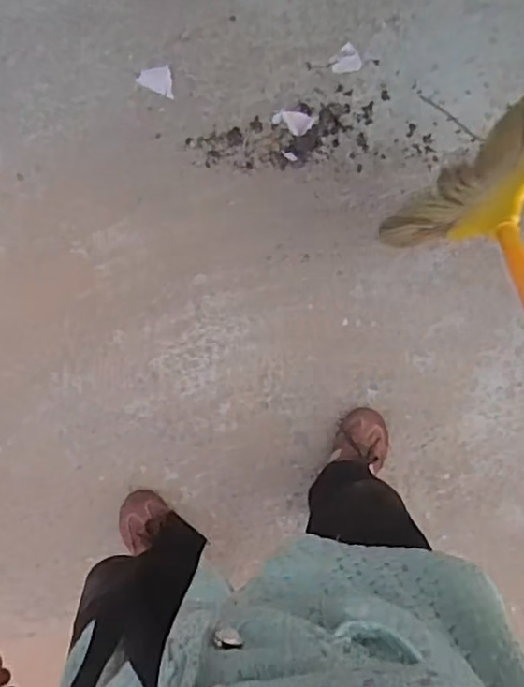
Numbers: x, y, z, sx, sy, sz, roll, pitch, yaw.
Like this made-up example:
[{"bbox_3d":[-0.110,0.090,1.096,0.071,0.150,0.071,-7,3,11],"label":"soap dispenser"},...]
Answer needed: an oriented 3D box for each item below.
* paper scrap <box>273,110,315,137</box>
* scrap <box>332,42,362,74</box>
[{"bbox_3d":[0.058,-0.409,1.157,0.073,0.008,0.040,10,82,5],"label":"paper scrap"},{"bbox_3d":[0.159,-0.528,1.161,0.051,0.012,0.052,2,82,4],"label":"scrap"}]

